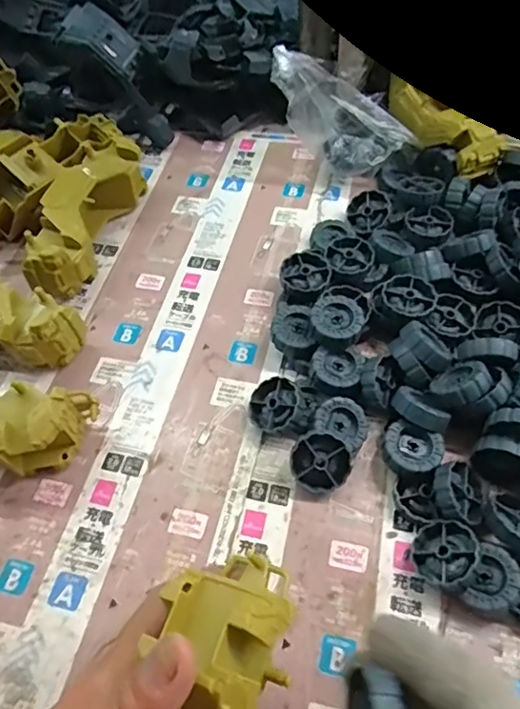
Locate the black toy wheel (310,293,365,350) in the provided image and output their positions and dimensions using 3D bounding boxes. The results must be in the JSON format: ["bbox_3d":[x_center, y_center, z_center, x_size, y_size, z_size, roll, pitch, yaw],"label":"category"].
[{"bbox_3d":[0.055,-0.024,0.405,0.035,0.016,0.036,-1,57,1],"label":"black toy wheel"}]

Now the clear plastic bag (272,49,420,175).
[{"bbox_3d":[0.073,-0.209,0.509,0.120,0.101,0.057,22,60,15],"label":"clear plastic bag"}]

